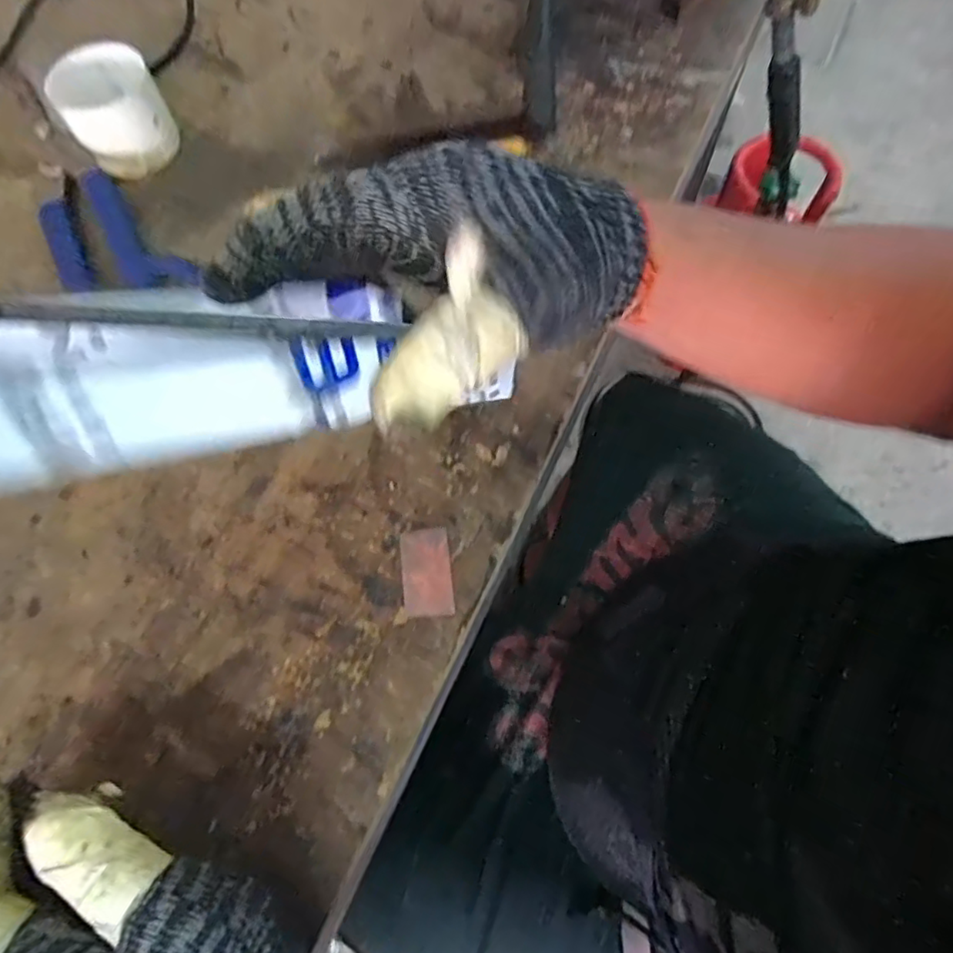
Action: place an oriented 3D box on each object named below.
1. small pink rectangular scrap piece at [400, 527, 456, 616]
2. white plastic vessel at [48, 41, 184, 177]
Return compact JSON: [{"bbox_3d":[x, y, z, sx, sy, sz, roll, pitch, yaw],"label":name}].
[{"bbox_3d":[-0.026,0.049,0.320,0.026,0.004,0.047,-7,68,-2],"label":"small pink rectangular scrap piece"},{"bbox_3d":[-0.246,-0.250,0.422,0.064,0.057,0.064,0,68,1],"label":"white plastic vessel"}]

